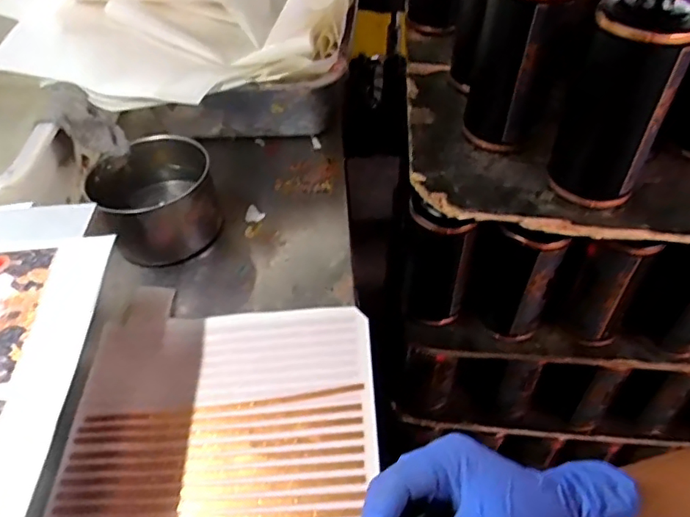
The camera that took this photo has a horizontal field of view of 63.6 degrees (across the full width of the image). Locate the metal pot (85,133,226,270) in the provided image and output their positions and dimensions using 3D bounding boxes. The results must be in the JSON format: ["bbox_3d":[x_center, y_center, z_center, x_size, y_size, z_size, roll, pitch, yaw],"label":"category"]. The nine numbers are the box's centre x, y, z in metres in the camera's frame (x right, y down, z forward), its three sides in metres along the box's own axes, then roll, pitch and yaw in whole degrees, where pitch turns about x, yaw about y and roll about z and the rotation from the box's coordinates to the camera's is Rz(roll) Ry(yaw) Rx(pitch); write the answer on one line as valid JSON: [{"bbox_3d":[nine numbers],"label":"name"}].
[{"bbox_3d":[-0.222,-0.072,0.667,0.129,0.096,0.118,0,45,0],"label":"metal pot"}]

